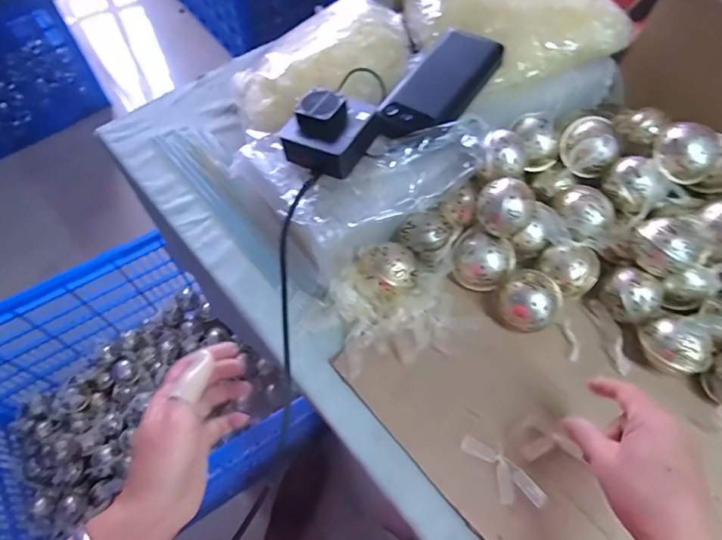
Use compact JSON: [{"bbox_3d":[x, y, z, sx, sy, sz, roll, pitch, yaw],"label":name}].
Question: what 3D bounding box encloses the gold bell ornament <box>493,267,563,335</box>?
[{"bbox_3d":[0.160,0.029,0.446,0.057,0.044,0.055,0,61,-1],"label":"gold bell ornament"}]

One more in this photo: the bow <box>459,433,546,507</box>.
[{"bbox_3d":[0.118,0.169,0.392,0.030,0.010,0.074,-34,67,-17],"label":"bow"}]

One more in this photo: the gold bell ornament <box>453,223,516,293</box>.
[{"bbox_3d":[0.122,-0.011,0.468,0.059,0.038,0.054,30,65,15],"label":"gold bell ornament"}]

